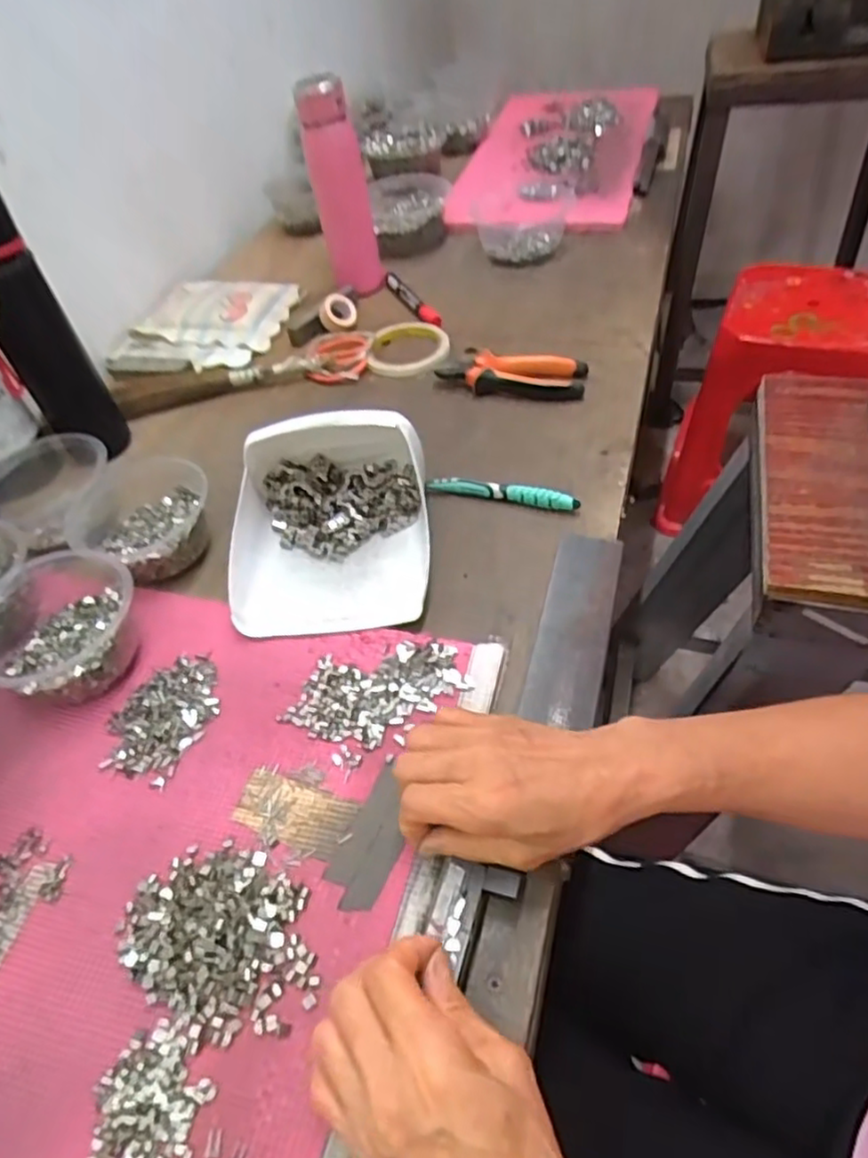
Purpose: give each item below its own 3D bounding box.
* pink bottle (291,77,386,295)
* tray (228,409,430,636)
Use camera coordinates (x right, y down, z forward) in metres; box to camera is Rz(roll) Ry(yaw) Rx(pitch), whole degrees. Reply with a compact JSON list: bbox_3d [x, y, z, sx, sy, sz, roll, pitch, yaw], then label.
[{"bbox_3d":[-0.108,-0.460,0.805,0.059,0.217,0.052,-21,49,-9],"label":"pink bottle"},{"bbox_3d":[-0.085,-0.053,0.534,0.156,0.081,0.178,-4,49,3],"label":"tray"}]

